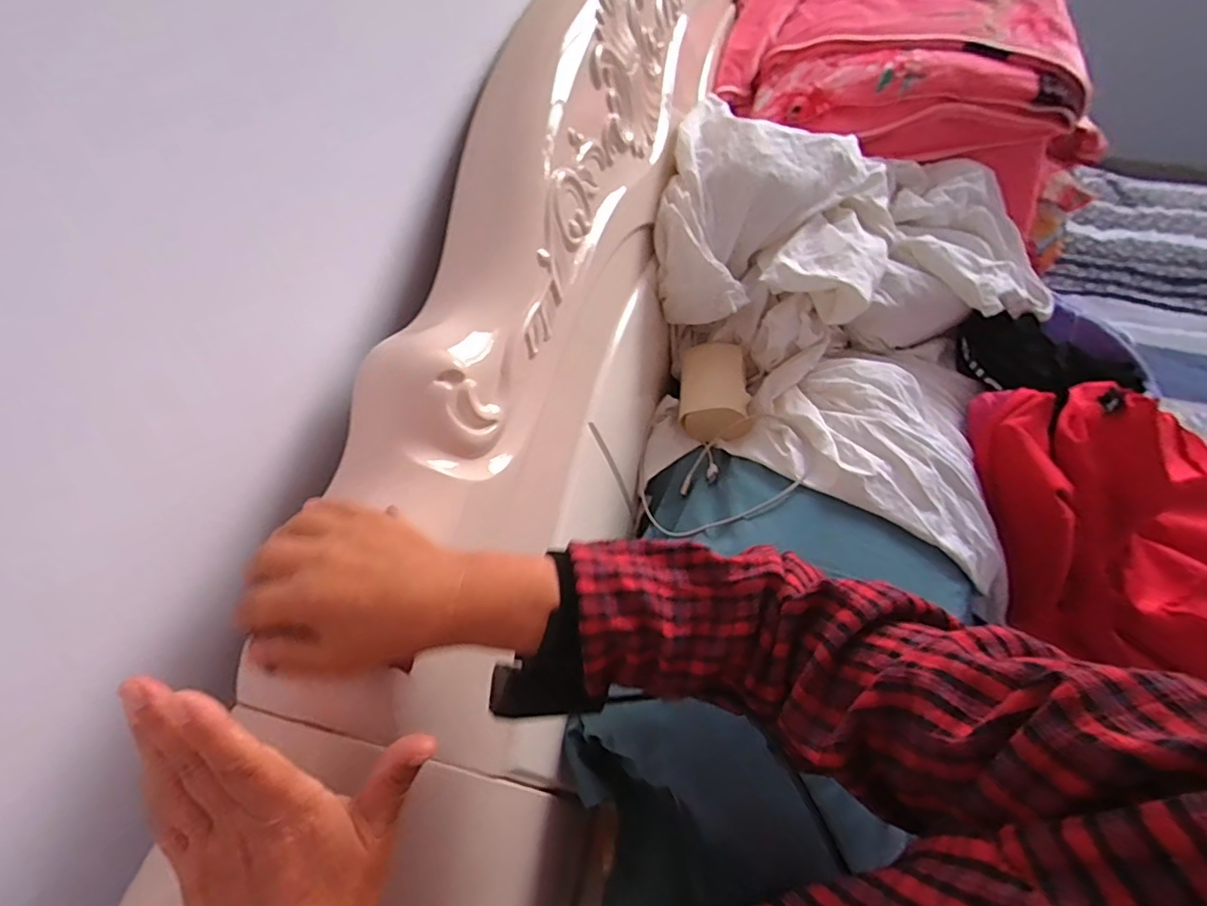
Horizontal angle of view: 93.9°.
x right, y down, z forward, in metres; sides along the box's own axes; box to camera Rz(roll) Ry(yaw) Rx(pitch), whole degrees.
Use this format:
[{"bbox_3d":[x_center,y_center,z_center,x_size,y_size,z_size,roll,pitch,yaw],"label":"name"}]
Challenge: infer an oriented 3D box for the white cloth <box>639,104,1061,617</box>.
[{"bbox_3d":[0.316,-0.190,0.735,0.507,0.235,0.611,11,60,10],"label":"white cloth"}]

